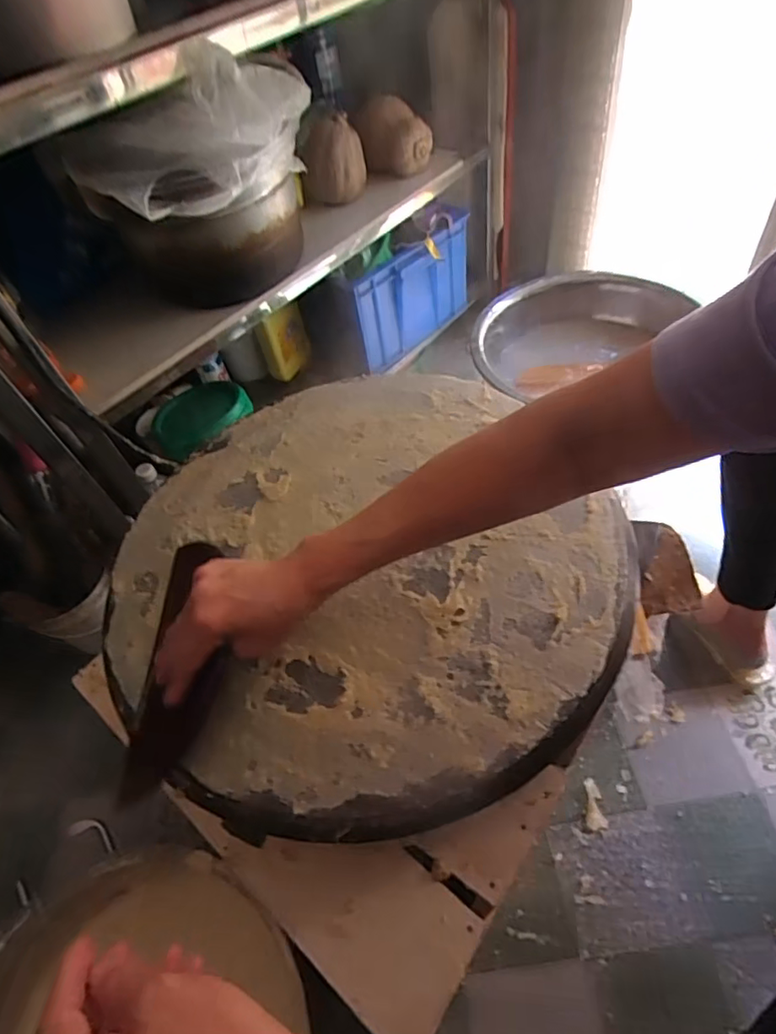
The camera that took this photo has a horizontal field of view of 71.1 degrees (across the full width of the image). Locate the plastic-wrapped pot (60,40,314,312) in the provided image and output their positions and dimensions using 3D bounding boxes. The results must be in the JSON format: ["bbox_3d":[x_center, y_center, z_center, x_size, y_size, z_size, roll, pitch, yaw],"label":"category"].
[{"bbox_3d":[-0.252,-0.467,0.789,0.243,0.275,0.263,2,53,12],"label":"plastic-wrapped pot"}]

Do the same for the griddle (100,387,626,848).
[{"bbox_3d":[-0.033,0.035,0.515,0.446,0.043,0.462,-5,52,7],"label":"griddle"}]

